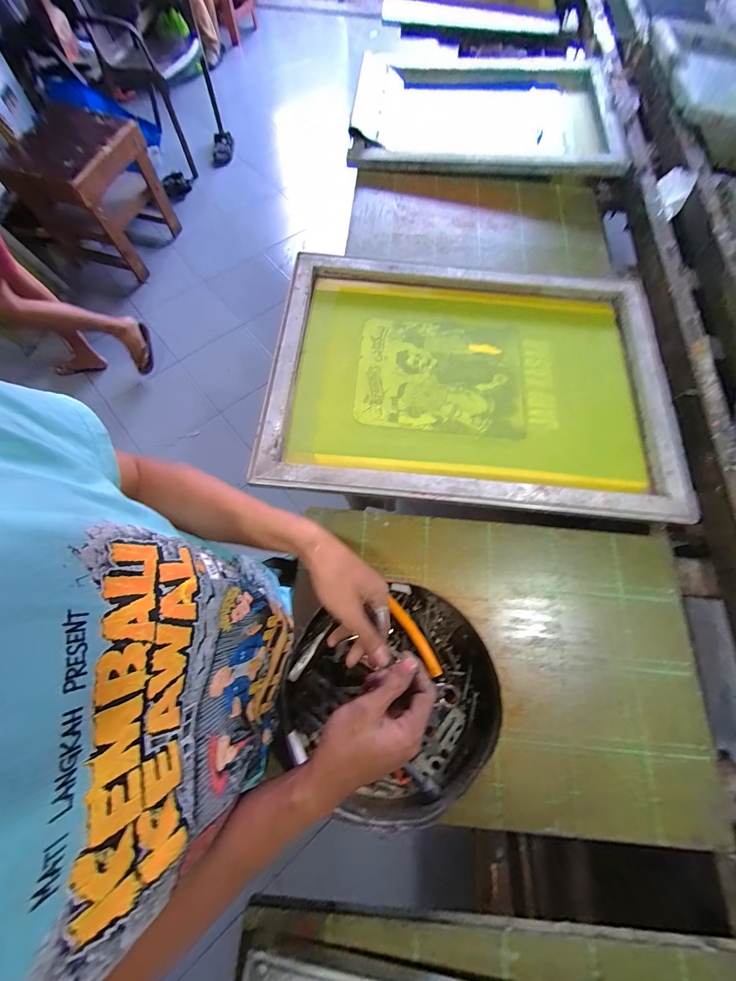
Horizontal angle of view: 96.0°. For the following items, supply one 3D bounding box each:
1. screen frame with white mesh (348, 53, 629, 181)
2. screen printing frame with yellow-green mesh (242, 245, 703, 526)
[{"bbox_3d":[0.311,-1.011,0.898,0.671,0.056,0.482,6,71,2],"label":"screen frame with white mesh"},{"bbox_3d":[0.192,-0.221,0.627,0.716,0.035,0.526,5,71,1],"label":"screen printing frame with yellow-green mesh"}]

